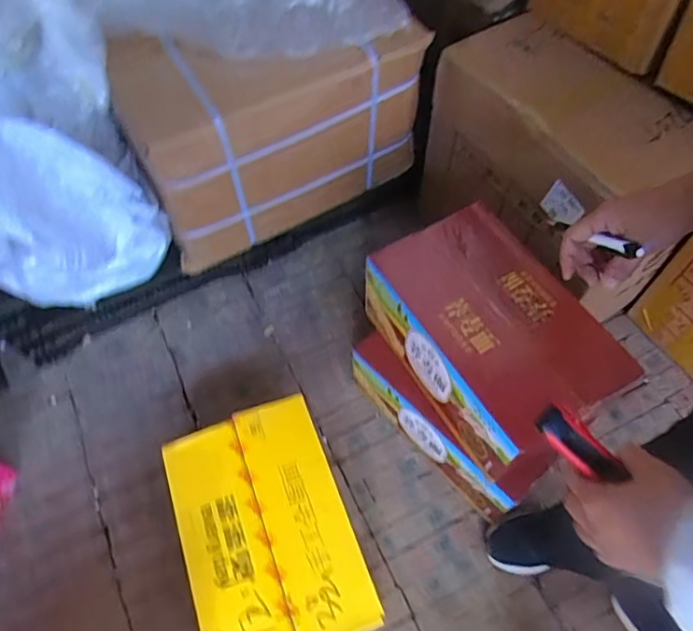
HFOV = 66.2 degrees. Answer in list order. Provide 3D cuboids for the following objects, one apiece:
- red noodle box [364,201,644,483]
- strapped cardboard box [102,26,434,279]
[{"bbox_3d":[0.233,0.035,0.885,0.236,0.192,0.367,-28,62,-15],"label":"red noodle box"},{"bbox_3d":[-0.116,-0.357,1.011,0.543,0.333,0.202,-26,61,-13],"label":"strapped cardboard box"}]

